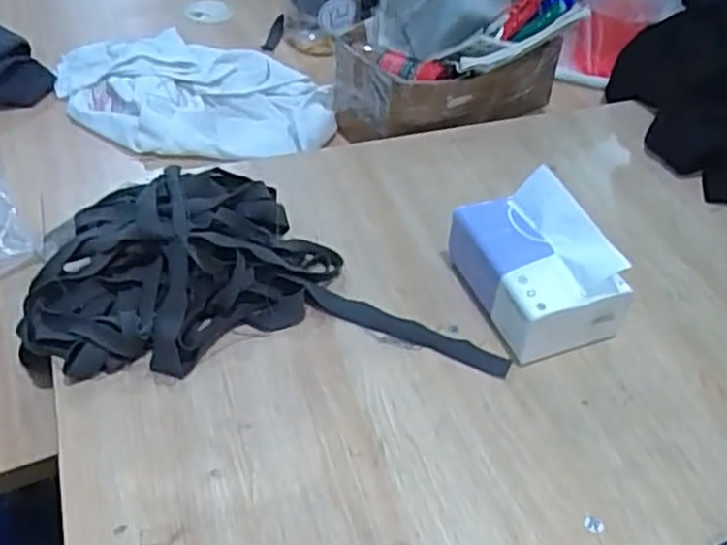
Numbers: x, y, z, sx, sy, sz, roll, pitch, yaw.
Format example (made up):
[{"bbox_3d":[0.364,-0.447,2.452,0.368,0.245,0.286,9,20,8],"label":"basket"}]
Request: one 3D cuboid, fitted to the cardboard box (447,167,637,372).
[{"bbox_3d":[0.125,-0.005,0.537,0.092,0.082,0.117,-15,49,-18],"label":"cardboard box"}]

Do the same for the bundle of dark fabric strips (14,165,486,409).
[{"bbox_3d":[-0.131,-0.004,0.526,0.223,0.063,0.150,-1,46,-5],"label":"bundle of dark fabric strips"}]

